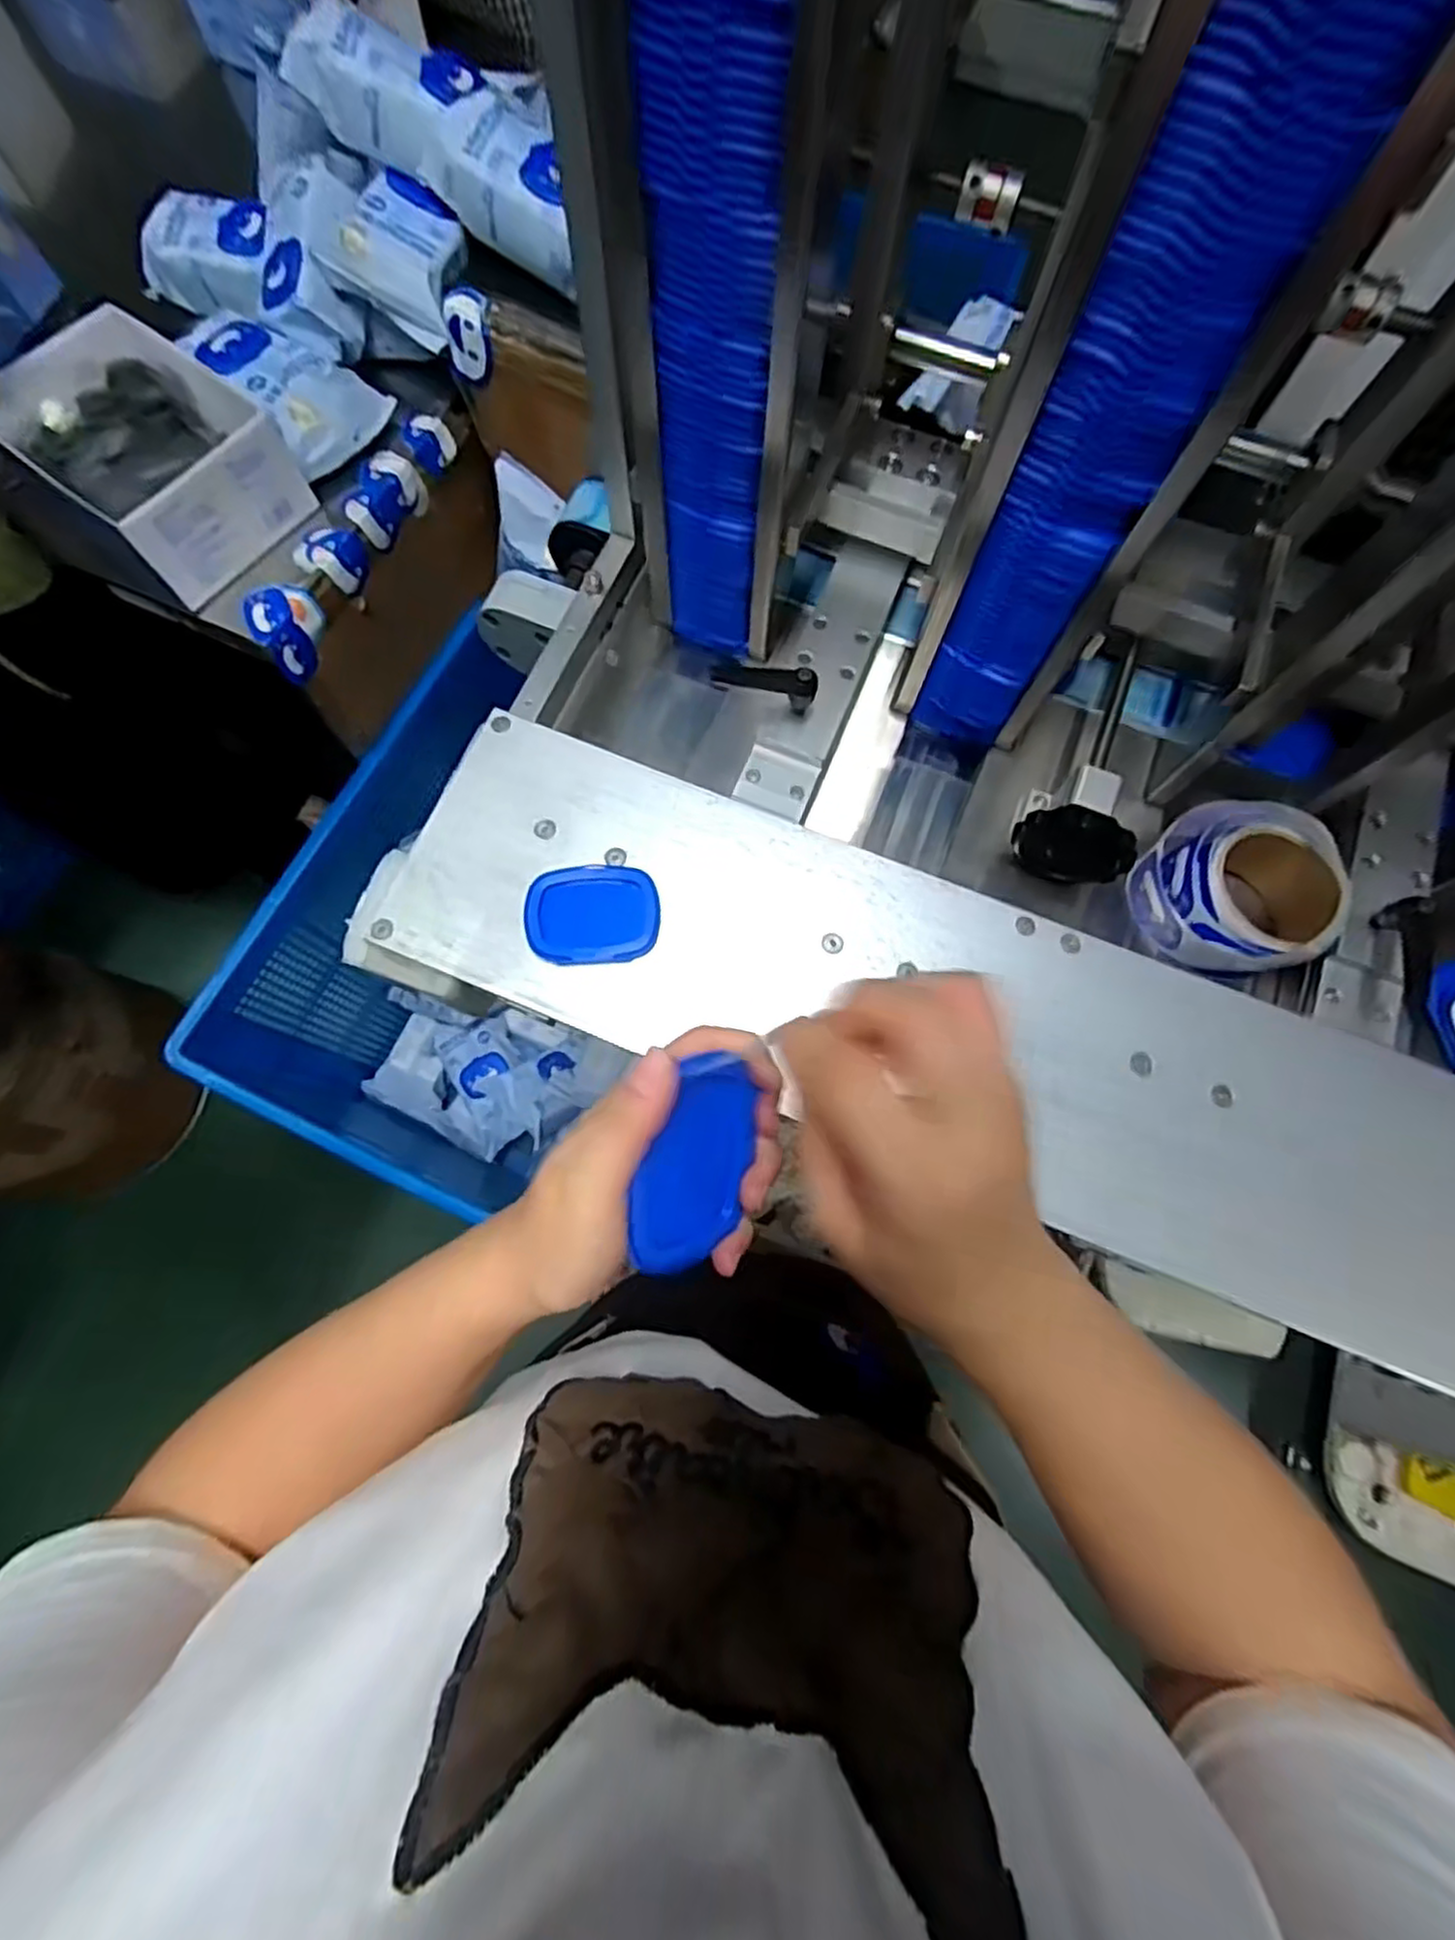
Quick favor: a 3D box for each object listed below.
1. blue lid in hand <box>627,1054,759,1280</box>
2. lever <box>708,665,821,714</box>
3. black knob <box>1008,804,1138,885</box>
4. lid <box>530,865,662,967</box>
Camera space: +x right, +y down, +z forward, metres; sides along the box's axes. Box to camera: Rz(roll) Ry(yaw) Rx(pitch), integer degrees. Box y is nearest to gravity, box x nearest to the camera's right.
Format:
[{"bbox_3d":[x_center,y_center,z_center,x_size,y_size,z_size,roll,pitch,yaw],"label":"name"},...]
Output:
[{"bbox_3d":[-0.014,0.077,0.277,0.011,0.057,0.071,13,77,41],"label":"blue lid in hand"},{"bbox_3d":[0.024,-0.187,0.490,0.068,0.037,0.011,10,74,1],"label":"lever"},{"bbox_3d":[0.228,-0.081,0.487,0.071,0.063,0.021,28,75,6],"label":"black knob"},{"bbox_3d":[-0.083,-0.035,0.459,0.080,0.007,0.062,-6,79,-2],"label":"lid"}]

